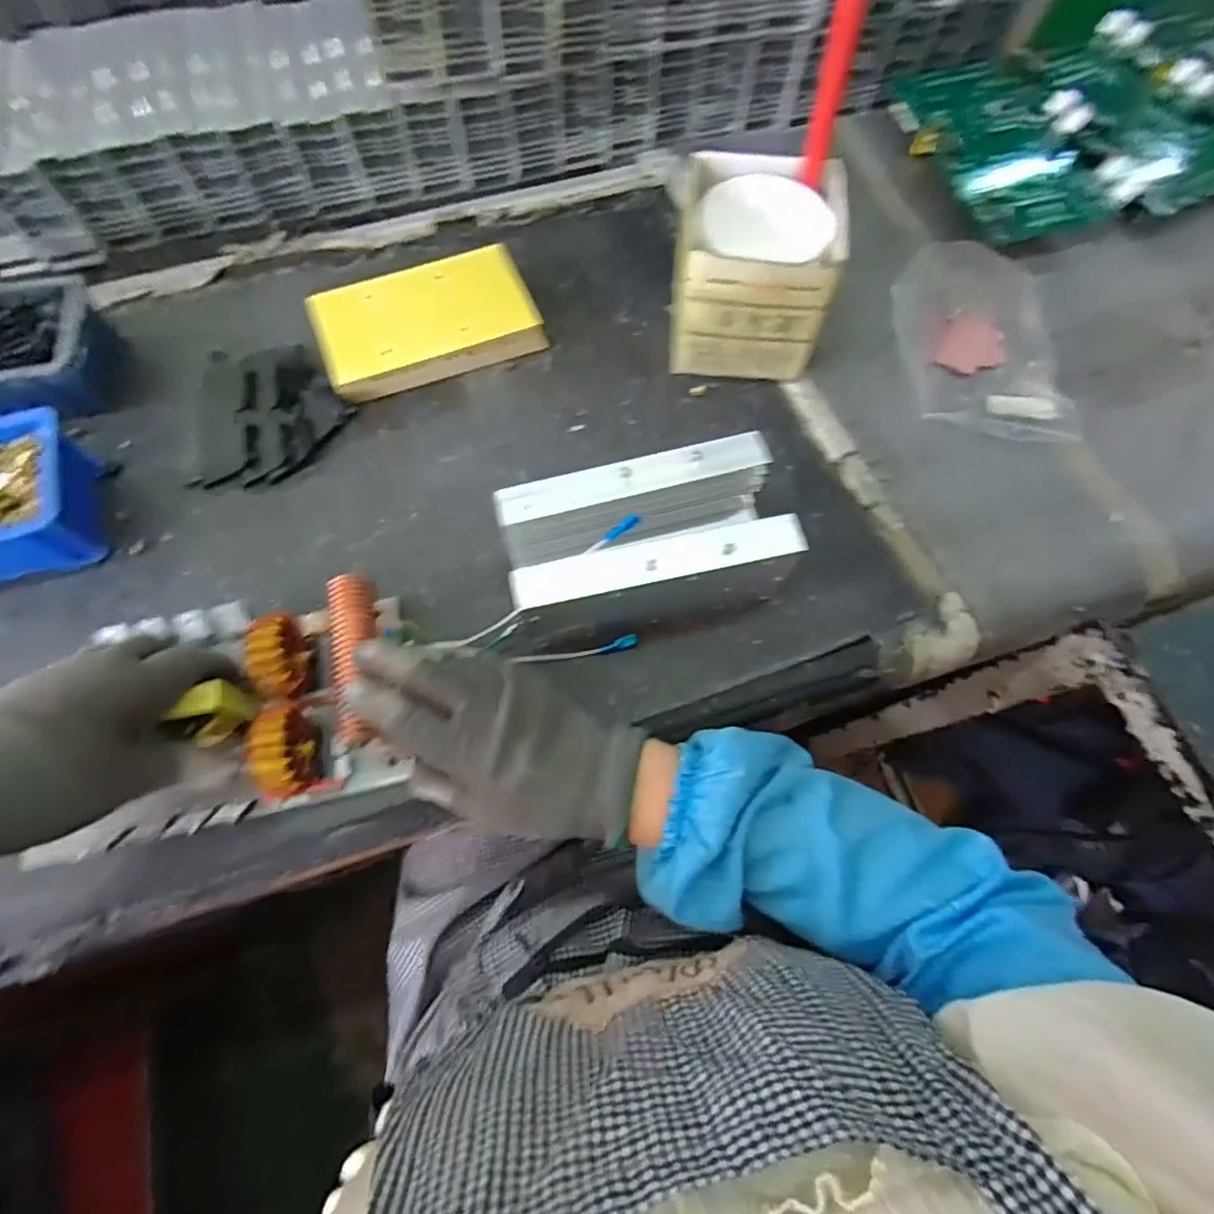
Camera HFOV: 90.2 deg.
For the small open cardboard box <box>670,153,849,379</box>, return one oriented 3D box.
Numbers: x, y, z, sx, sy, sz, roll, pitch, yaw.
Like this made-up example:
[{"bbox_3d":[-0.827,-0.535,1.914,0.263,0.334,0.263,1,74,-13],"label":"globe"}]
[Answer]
[{"bbox_3d":[0.112,-0.263,0.476,0.116,0.104,0.119,9,69,2],"label":"small open cardboard box"}]

